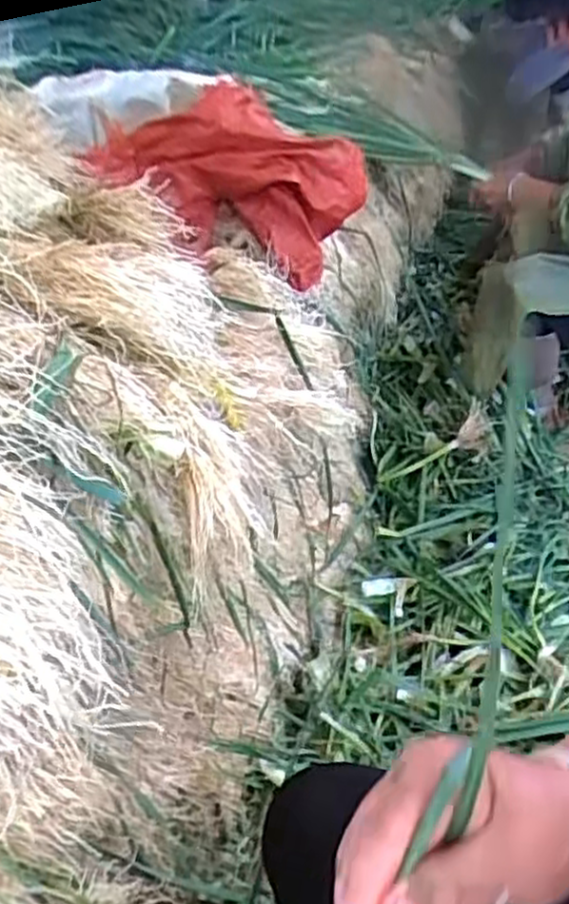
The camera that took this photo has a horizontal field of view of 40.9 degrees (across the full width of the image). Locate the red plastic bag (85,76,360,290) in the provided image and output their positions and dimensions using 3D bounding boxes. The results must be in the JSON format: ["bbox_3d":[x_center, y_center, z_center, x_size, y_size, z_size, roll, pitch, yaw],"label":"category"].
[{"bbox_3d":[-0.070,-0.308,0.874,0.316,0.164,0.145,0,42,6],"label":"red plastic bag"}]

